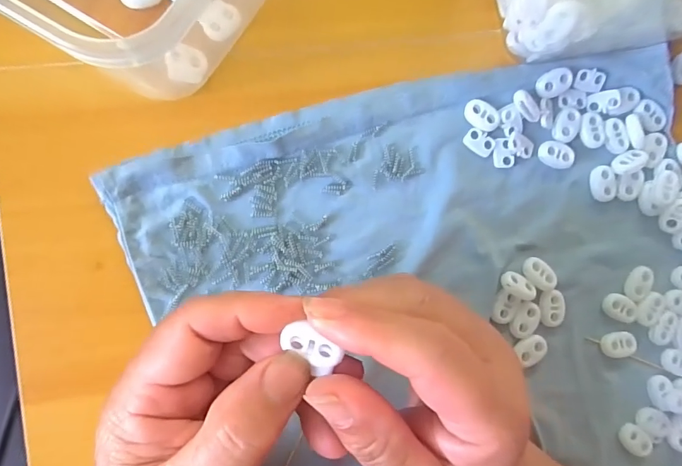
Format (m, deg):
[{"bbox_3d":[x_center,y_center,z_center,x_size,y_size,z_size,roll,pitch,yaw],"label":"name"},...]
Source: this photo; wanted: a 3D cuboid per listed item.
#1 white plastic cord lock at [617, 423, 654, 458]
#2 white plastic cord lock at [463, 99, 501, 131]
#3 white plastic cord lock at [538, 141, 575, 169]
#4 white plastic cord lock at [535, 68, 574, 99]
[{"bbox_3d":[0.182,0.128,0.262,0.024,0.004,0.015,44,84,-4],"label":"white plastic cord lock"},{"bbox_3d":[0.085,-0.071,0.258,0.023,0.005,0.016,35,84,-5],"label":"white plastic cord lock"},{"bbox_3d":[0.133,-0.048,0.263,0.022,0.004,0.016,16,86,-6],"label":"white plastic cord lock"},{"bbox_3d":[0.130,-0.092,0.261,0.022,0.006,0.015,-26,91,-7],"label":"white plastic cord lock"}]

